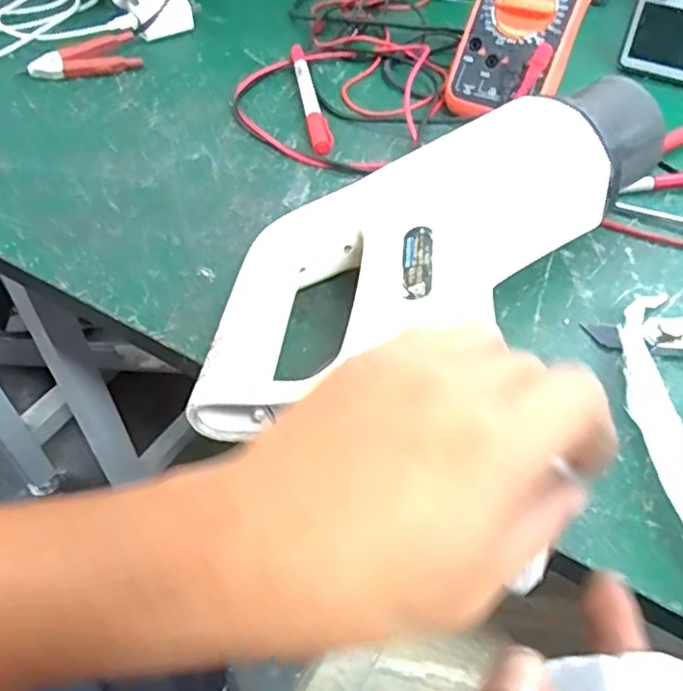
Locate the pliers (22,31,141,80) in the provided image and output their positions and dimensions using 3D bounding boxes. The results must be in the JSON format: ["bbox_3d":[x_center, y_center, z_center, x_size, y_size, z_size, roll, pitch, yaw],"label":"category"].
[{"bbox_3d":[-0.216,-0.241,0.541,0.087,0.012,0.052,-18,52,-14],"label":"pliers"}]

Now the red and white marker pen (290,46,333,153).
[{"bbox_3d":[-0.024,-0.190,0.496,0.016,0.016,0.138,-8,50,-6],"label":"red and white marker pen"}]

